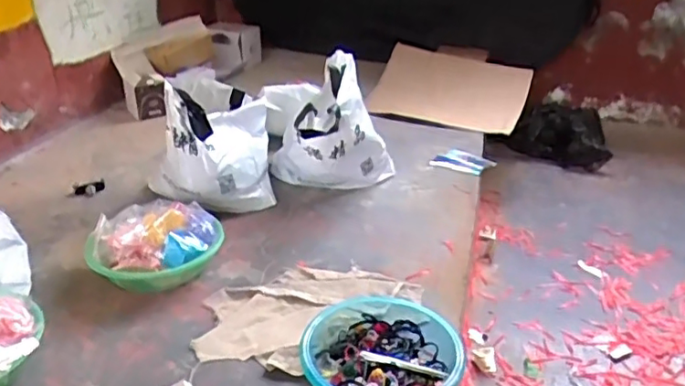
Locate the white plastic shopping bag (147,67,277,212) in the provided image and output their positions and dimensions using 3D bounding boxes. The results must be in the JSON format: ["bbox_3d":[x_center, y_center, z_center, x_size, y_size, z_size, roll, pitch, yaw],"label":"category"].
[{"bbox_3d":[-0.308,-0.131,1.380,0.277,0.249,0.305,-5,27,-10],"label":"white plastic shopping bag"}]

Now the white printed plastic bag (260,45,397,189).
[{"bbox_3d":[-0.033,-0.175,1.487,0.312,0.253,0.478,-3,27,-6],"label":"white printed plastic bag"}]

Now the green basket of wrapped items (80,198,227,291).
[{"bbox_3d":[-0.341,0.093,1.089,0.236,0.111,0.199,-7,28,-15],"label":"green basket of wrapped items"}]

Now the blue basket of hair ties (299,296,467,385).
[{"bbox_3d":[0.043,0.235,0.865,0.230,0.072,0.267,-15,31,-28],"label":"blue basket of hair ties"}]

